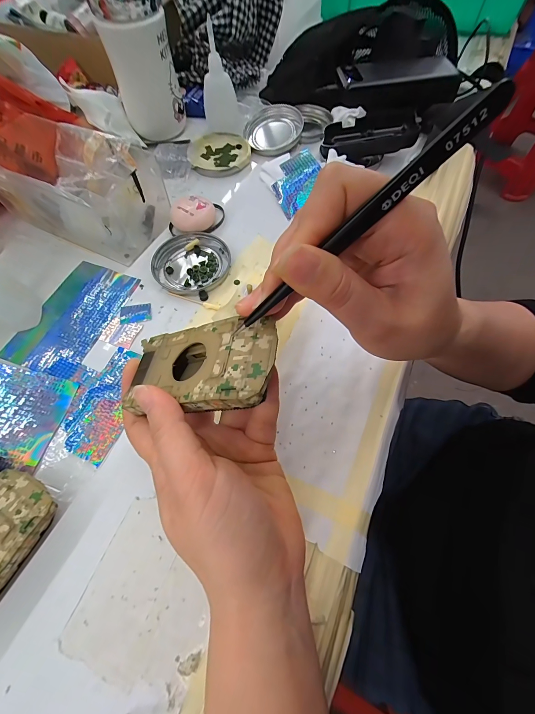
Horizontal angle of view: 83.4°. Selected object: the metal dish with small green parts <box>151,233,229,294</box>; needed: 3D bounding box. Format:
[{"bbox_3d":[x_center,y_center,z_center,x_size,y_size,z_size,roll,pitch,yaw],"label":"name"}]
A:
[{"bbox_3d":[-0.080,-0.099,0.312,0.074,0.008,0.078,0,64,1],"label":"metal dish with small green parts"}]

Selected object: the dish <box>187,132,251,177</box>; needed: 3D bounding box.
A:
[{"bbox_3d":[-0.063,-0.265,0.394,0.078,0.012,0.081,-1,64,0],"label":"dish"}]

